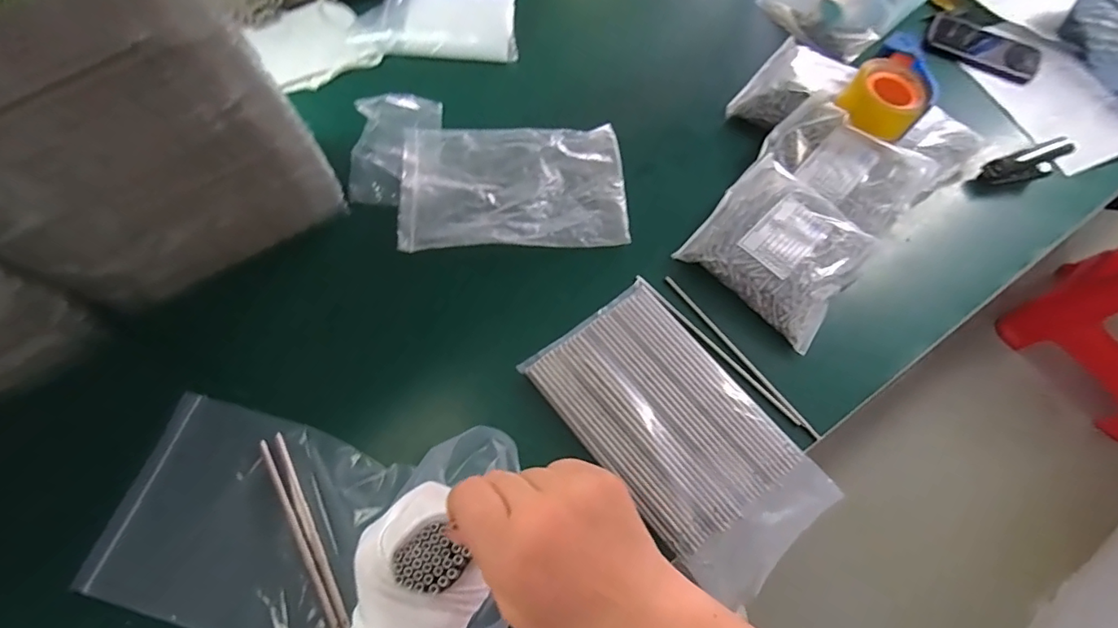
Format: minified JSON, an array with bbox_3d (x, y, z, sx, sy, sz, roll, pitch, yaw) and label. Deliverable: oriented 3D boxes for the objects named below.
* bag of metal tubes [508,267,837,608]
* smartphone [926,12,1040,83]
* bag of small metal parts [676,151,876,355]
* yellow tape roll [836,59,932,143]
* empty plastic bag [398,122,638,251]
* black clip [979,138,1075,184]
[{"bbox_3d":[0.136,0.119,0.580,0.194,0.021,0.321,-34,71,-16],"label":"bag of metal tubes"},{"bbox_3d":[0.685,-0.431,0.850,0.167,0.015,0.090,31,68,11],"label":"smartphone"},{"bbox_3d":[0.281,-0.086,0.664,0.190,0.050,0.177,41,70,15],"label":"bag of small metal parts"},{"bbox_3d":[0.447,-0.296,0.718,0.096,0.056,0.096,1,65,-2],"label":"yellow tape roll"},{"bbox_3d":[-0.061,-0.179,0.717,0.295,0.020,0.184,-2,66,-3],"label":"empty plastic bag"},{"bbox_3d":[0.661,-0.215,0.736,0.113,0.039,0.042,-18,67,-10],"label":"black clip"}]

